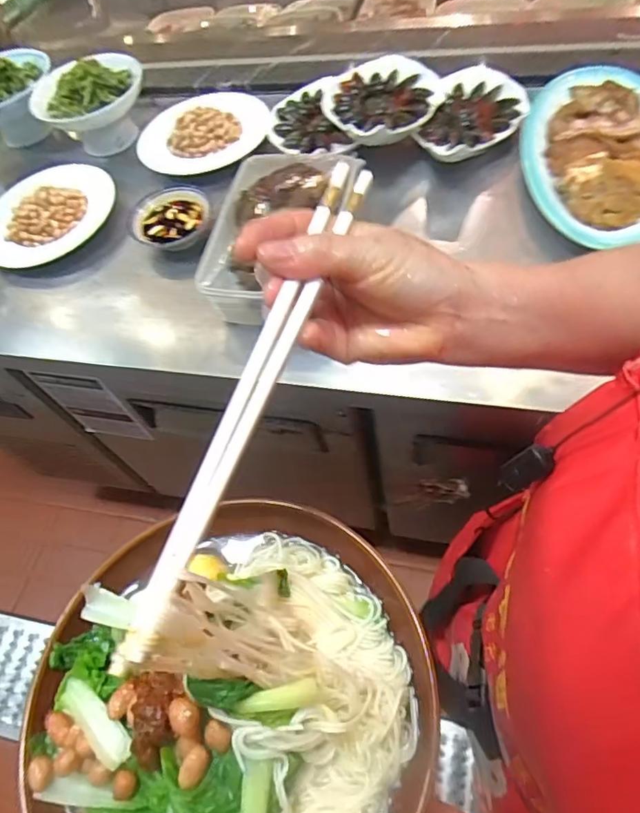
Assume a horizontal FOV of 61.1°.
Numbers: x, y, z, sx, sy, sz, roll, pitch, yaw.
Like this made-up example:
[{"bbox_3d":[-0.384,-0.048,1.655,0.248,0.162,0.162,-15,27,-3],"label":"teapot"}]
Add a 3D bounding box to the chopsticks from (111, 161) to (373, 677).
[{"bbox_3d":[-0.020,-0.026,0.230,0.017,0.009,0.261,13,57,12],"label":"chopsticks"}]

